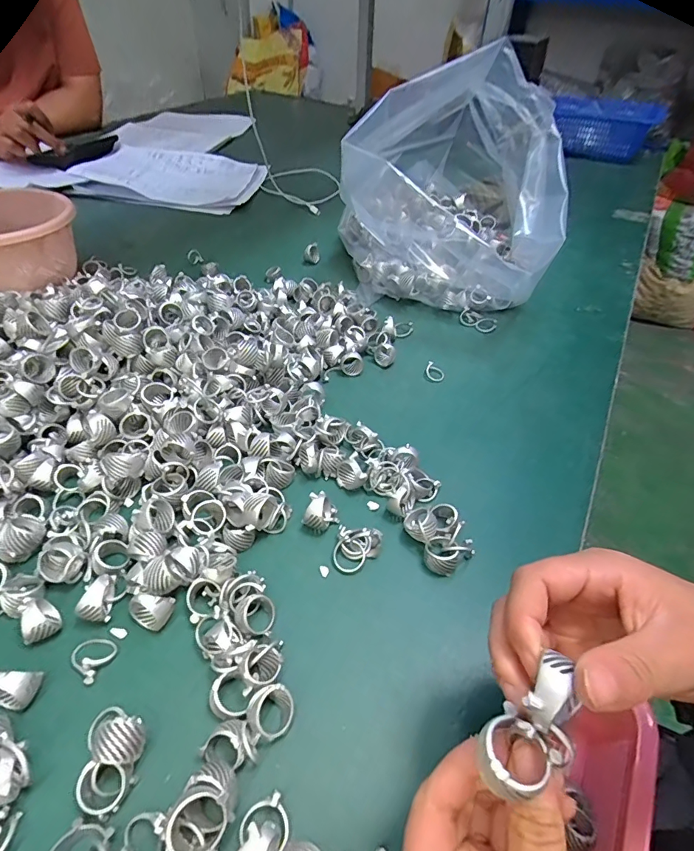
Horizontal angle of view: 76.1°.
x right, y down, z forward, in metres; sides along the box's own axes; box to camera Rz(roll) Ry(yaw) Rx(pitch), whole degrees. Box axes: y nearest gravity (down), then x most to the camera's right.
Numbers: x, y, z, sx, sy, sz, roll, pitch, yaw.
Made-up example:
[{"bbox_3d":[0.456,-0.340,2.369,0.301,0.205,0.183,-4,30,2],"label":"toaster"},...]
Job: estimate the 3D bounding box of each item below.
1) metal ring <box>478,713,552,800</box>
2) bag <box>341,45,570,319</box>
[{"bbox_3d":[0.053,0.107,0.143,0.022,0.008,0.020,1,45,-1],"label":"metal ring"},{"bbox_3d":[0.130,-0.323,0.563,0.232,0.217,0.312,9,45,6],"label":"bag"}]

